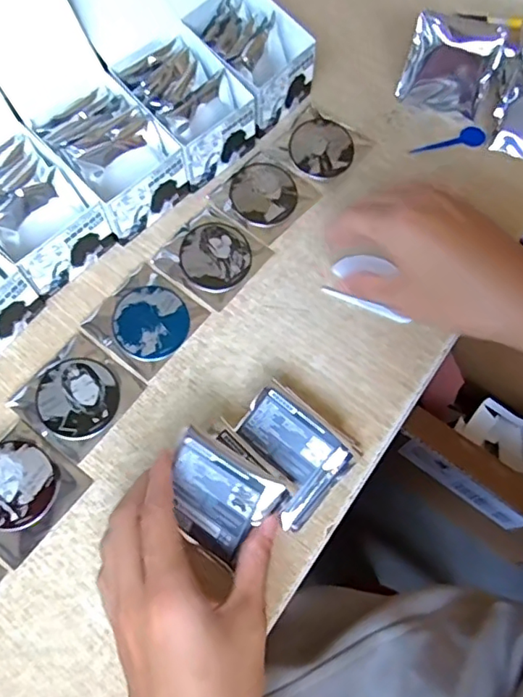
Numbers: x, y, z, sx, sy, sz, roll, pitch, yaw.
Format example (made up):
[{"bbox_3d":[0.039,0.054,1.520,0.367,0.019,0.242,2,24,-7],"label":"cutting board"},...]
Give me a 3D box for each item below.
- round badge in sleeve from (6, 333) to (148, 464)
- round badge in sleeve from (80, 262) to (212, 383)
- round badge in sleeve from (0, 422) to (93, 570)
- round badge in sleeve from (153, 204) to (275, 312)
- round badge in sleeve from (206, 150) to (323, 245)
[{"bbox_3d":[-0.128,0.030,0.383,0.067,0.009,0.070,35,71,15],"label":"round badge in sleeve"},{"bbox_3d":[-0.085,-0.024,0.406,0.067,0.011,0.069,36,71,15],"label":"round badge in sleeve"},{"bbox_3d":[-0.159,0.091,0.355,0.065,0.012,0.069,34,71,14],"label":"round badge in sleeve"},{"bbox_3d":[-0.039,-0.073,0.427,0.070,0.011,0.068,37,72,15],"label":"round badge in sleeve"},{"bbox_3d":[0.002,-0.130,0.451,0.069,0.009,0.067,39,72,16],"label":"round badge in sleeve"}]

